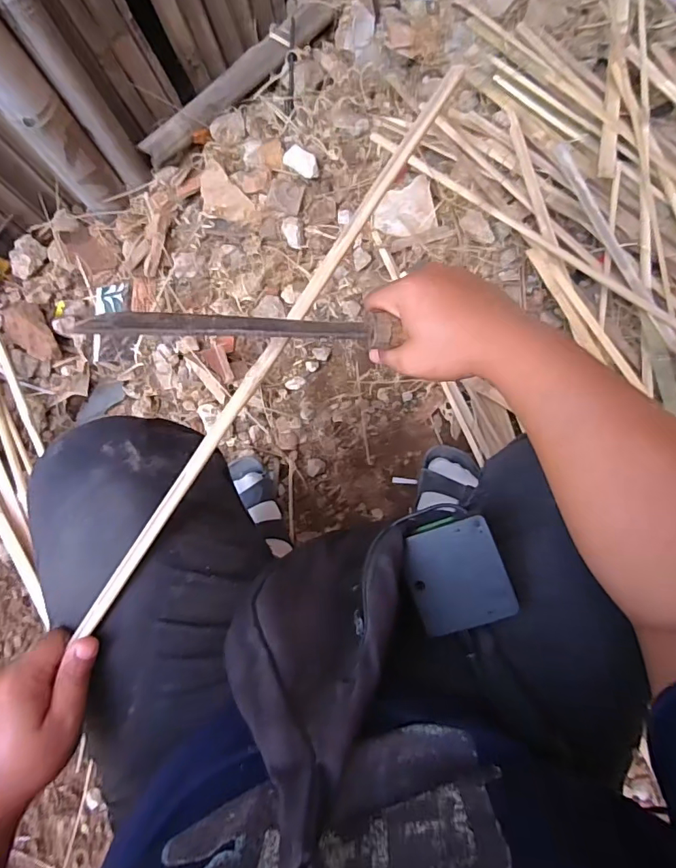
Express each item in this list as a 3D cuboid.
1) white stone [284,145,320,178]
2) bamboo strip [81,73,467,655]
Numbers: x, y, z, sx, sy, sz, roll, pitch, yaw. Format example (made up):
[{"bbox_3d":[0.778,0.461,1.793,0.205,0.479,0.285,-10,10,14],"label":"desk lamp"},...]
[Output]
[{"bbox_3d":[-0.062,-0.467,0.829,0.063,0.020,0.038,30,82,8],"label":"white stone"},{"bbox_3d":[-0.047,-0.077,0.392,0.017,0.013,0.547,33,87,7],"label":"bamboo strip"}]

